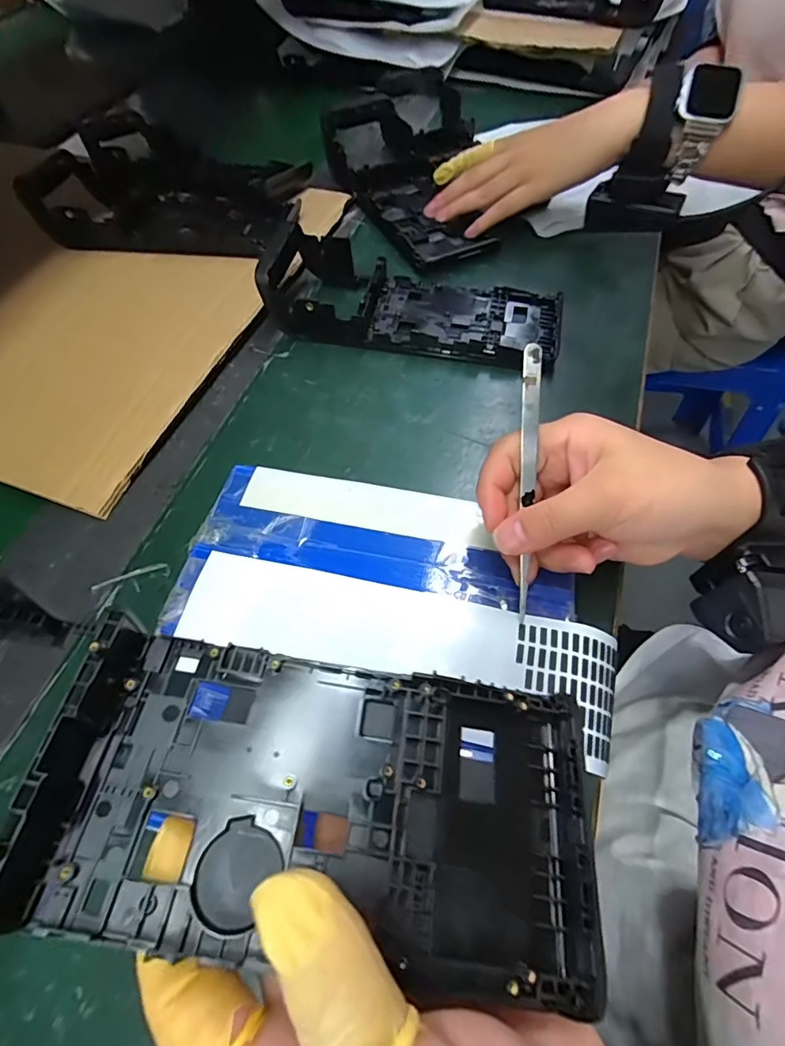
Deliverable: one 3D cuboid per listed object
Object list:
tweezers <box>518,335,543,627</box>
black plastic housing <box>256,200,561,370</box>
[{"bbox_3d":[0.065,-0.019,0.236,0.009,0.006,0.131,1,95,-2],"label":"tweezers"},{"bbox_3d":[0.016,-0.170,0.358,0.214,0.042,0.082,10,61,10],"label":"black plastic housing"}]

